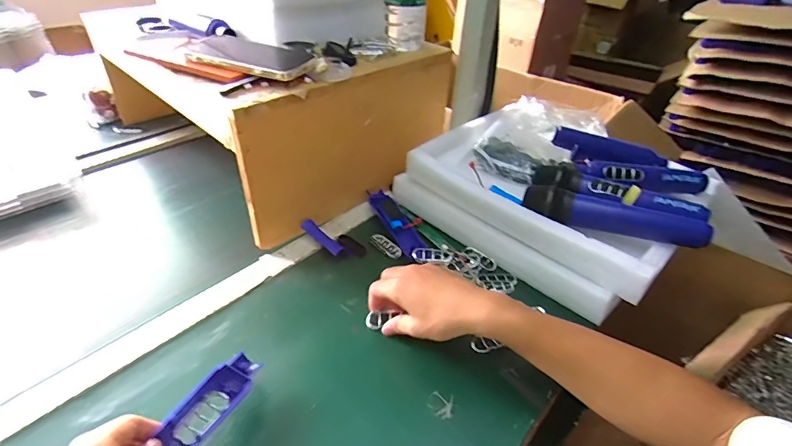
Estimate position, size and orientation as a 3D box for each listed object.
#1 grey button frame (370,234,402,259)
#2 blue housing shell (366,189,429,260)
[{"bbox_3d":[-0.013,0.033,0.603,0.019,0.010,0.060,-25,44,-32],"label":"grey button frame"},{"bbox_3d":[0.000,-0.002,0.635,0.041,0.019,0.159,-13,39,-20],"label":"blue housing shell"}]

